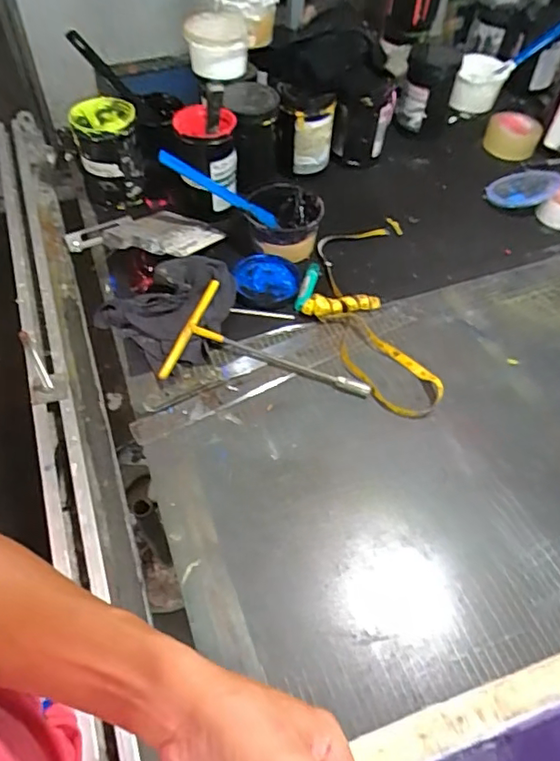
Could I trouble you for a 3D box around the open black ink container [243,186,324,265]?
[{"bbox_3d":[0.007,-0.277,0.961,0.127,0.087,0.143,-3,54,-3],"label":"open black ink container"}]

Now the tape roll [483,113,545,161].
[{"bbox_3d":[0.496,-0.521,1.179,0.116,0.056,0.119,1,54,-1],"label":"tape roll"}]

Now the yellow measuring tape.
[{"bbox_3d":[0.130,-0.127,0.885,0.196,0.041,0.432,0,53,-3],"label":"yellow measuring tape"}]

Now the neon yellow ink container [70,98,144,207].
[{"bbox_3d":[-0.300,-0.394,0.979,0.110,0.152,0.120,-14,55,-13],"label":"neon yellow ink container"}]

